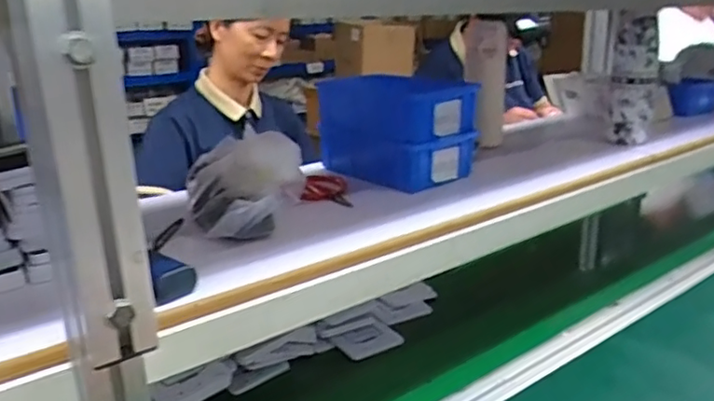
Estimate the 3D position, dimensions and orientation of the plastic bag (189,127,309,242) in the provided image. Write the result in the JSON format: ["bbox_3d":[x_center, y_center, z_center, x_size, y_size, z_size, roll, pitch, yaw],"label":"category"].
[{"bbox_3d":[-0.112,-0.018,0.621,0.118,0.093,0.127,-4,18,-10],"label":"plastic bag"}]

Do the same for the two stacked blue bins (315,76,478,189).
[{"bbox_3d":[0.048,-0.086,0.824,0.189,0.138,0.121,16,24,41],"label":"two stacked blue bins"}]

